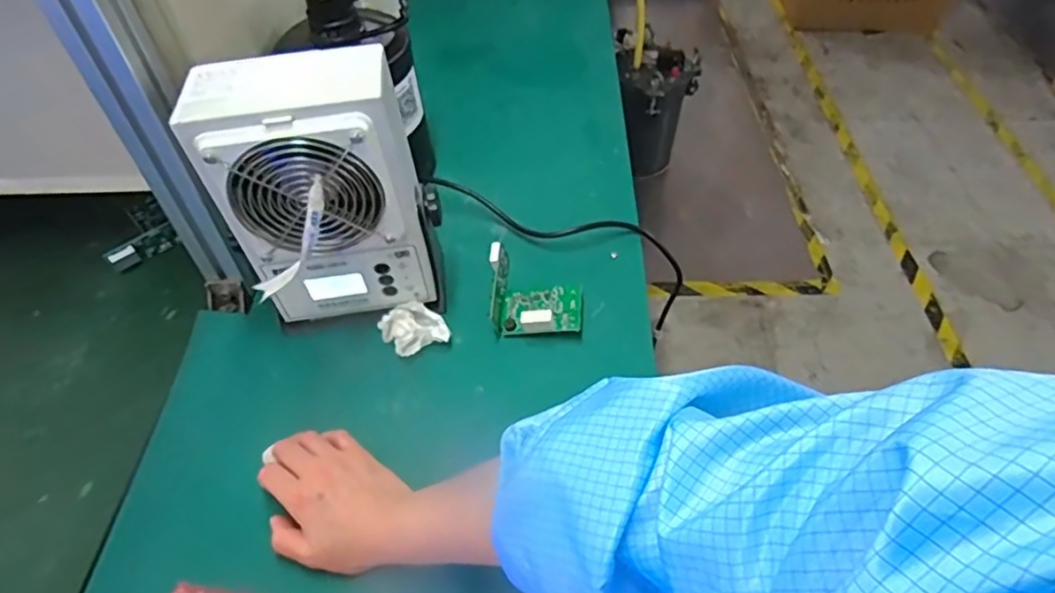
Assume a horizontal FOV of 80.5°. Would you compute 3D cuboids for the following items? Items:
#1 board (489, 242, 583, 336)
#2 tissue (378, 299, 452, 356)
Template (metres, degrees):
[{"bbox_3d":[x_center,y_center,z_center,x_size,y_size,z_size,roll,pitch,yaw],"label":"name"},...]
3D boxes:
[{"bbox_3d":[0.008,-0.010,0.626,0.089,0.024,0.105,-2,50,1],"label":"board"},{"bbox_3d":[-0.108,0.030,0.593,0.057,0.022,0.044,-19,52,-13],"label":"tissue"}]

